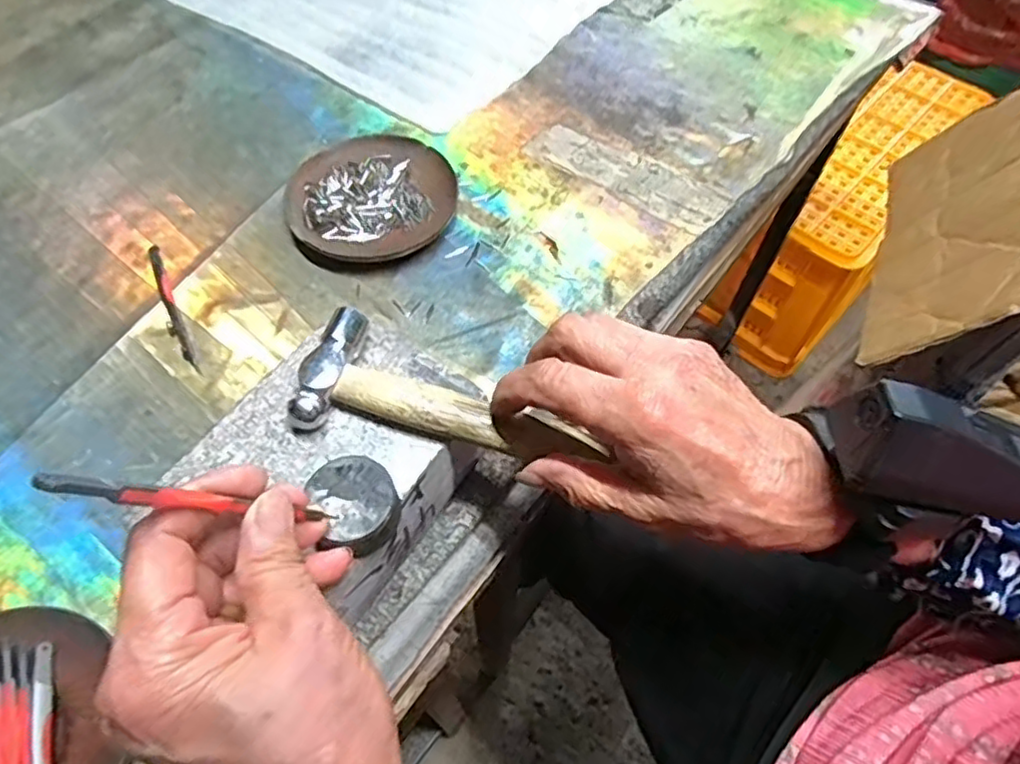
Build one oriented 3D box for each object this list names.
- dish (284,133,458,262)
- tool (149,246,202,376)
[{"bbox_3d":[-0.098,-0.132,0.462,0.113,0.015,0.105,1,59,-1],"label":"dish"},{"bbox_3d":[-0.215,-0.048,0.413,0.010,0.005,0.108,-23,62,-15],"label":"tool"}]

